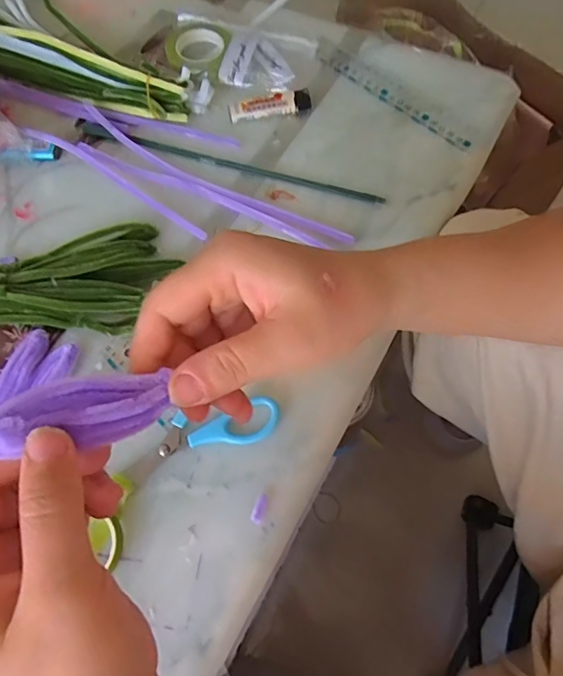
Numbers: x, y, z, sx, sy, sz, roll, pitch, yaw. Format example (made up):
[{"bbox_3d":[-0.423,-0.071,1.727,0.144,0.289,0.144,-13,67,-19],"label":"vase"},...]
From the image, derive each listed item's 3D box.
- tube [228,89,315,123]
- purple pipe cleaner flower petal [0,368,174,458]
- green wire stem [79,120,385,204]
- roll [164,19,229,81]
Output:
[{"bbox_3d":[-0.011,-0.220,0.446,0.078,0.011,0.023,-11,66,-1],"label":"tube"},{"bbox_3d":[-0.078,0.029,0.181,0.068,0.009,0.024,-7,63,-29],"label":"purple pipe cleaner flower petal"},{"bbox_3d":[-0.056,-0.162,0.429,0.301,0.004,0.014,18,69,11],"label":"green wire stem"},{"bbox_3d":[-0.084,-0.288,0.468,0.056,0.017,0.068,13,68,-5],"label":"roll"}]

